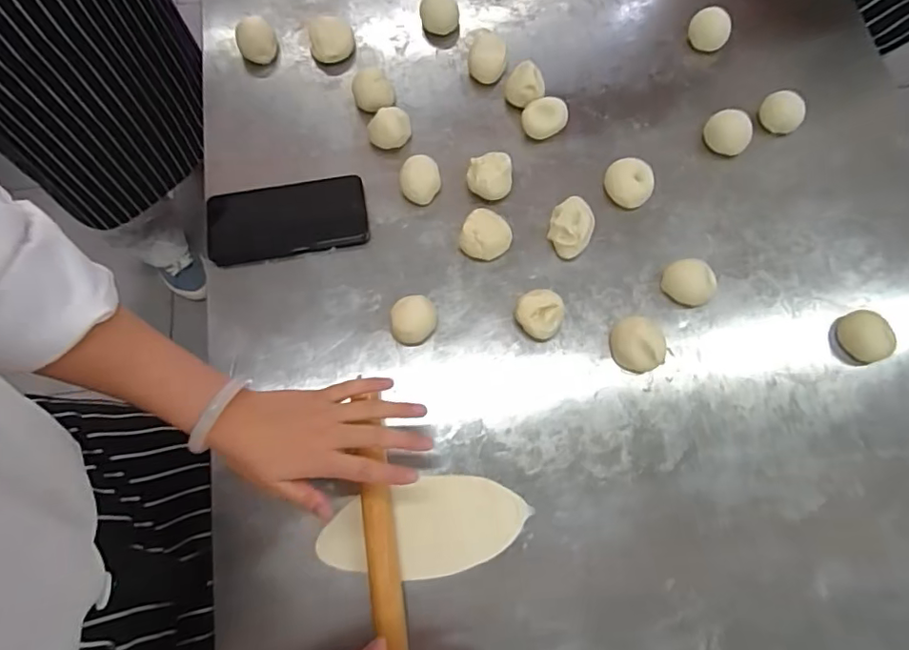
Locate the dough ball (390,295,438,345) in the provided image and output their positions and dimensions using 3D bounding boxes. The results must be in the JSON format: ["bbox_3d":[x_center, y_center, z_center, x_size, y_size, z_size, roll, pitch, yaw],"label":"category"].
[{"bbox_3d":[-0.039,-0.006,0.529,0.044,0.024,0.043,0,74,-1],"label":"dough ball"}]

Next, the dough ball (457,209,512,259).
[{"bbox_3d":[0.031,-0.091,0.553,0.045,0.028,0.049,0,74,-1],"label":"dough ball"}]

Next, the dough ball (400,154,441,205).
[{"bbox_3d":[-0.036,-0.155,0.573,0.042,0.025,0.046,0,74,-1],"label":"dough ball"}]

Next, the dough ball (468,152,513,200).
[{"bbox_3d":[0.037,-0.158,0.570,0.046,0.032,0.045,0,74,1],"label":"dough ball"}]

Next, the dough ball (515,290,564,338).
[{"bbox_3d":[0.084,-0.010,0.528,0.046,0.027,0.046,0,74,-1],"label":"dough ball"}]

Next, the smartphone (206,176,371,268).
[{"bbox_3d":[-0.178,-0.112,0.568,0.167,0.005,0.078,-9,74,-4],"label":"smartphone"}]

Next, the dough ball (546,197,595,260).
[{"bbox_3d":[0.120,-0.101,0.552,0.044,0.033,0.058,18,75,6],"label":"dough ball"}]

